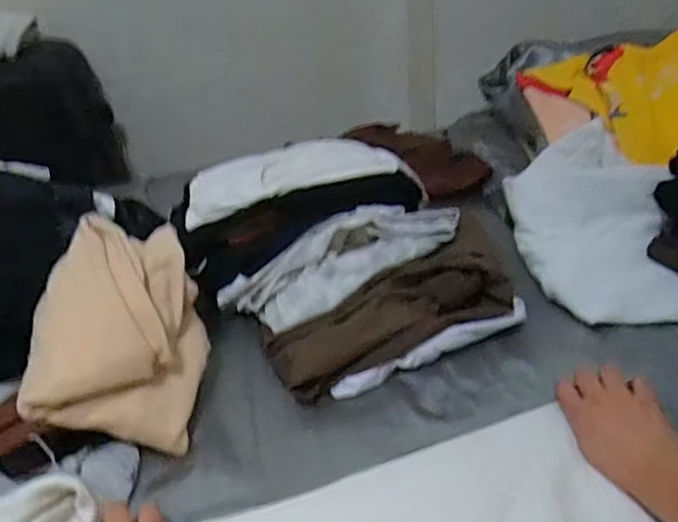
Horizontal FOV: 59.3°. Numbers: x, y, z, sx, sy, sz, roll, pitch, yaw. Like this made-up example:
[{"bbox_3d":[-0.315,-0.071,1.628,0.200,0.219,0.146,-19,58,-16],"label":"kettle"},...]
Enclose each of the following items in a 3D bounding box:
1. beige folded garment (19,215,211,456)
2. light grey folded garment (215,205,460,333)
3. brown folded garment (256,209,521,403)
[{"bbox_3d":[-0.222,0.067,0.615,0.144,0.131,0.207,-9,35,-1],"label":"beige folded garment"},{"bbox_3d":[0.005,-0.005,0.709,0.277,0.075,0.107,-20,37,-16],"label":"light grey folded garment"},{"bbox_3d":[0.063,0.054,0.655,0.272,0.076,0.113,-21,37,-17],"label":"brown folded garment"}]

